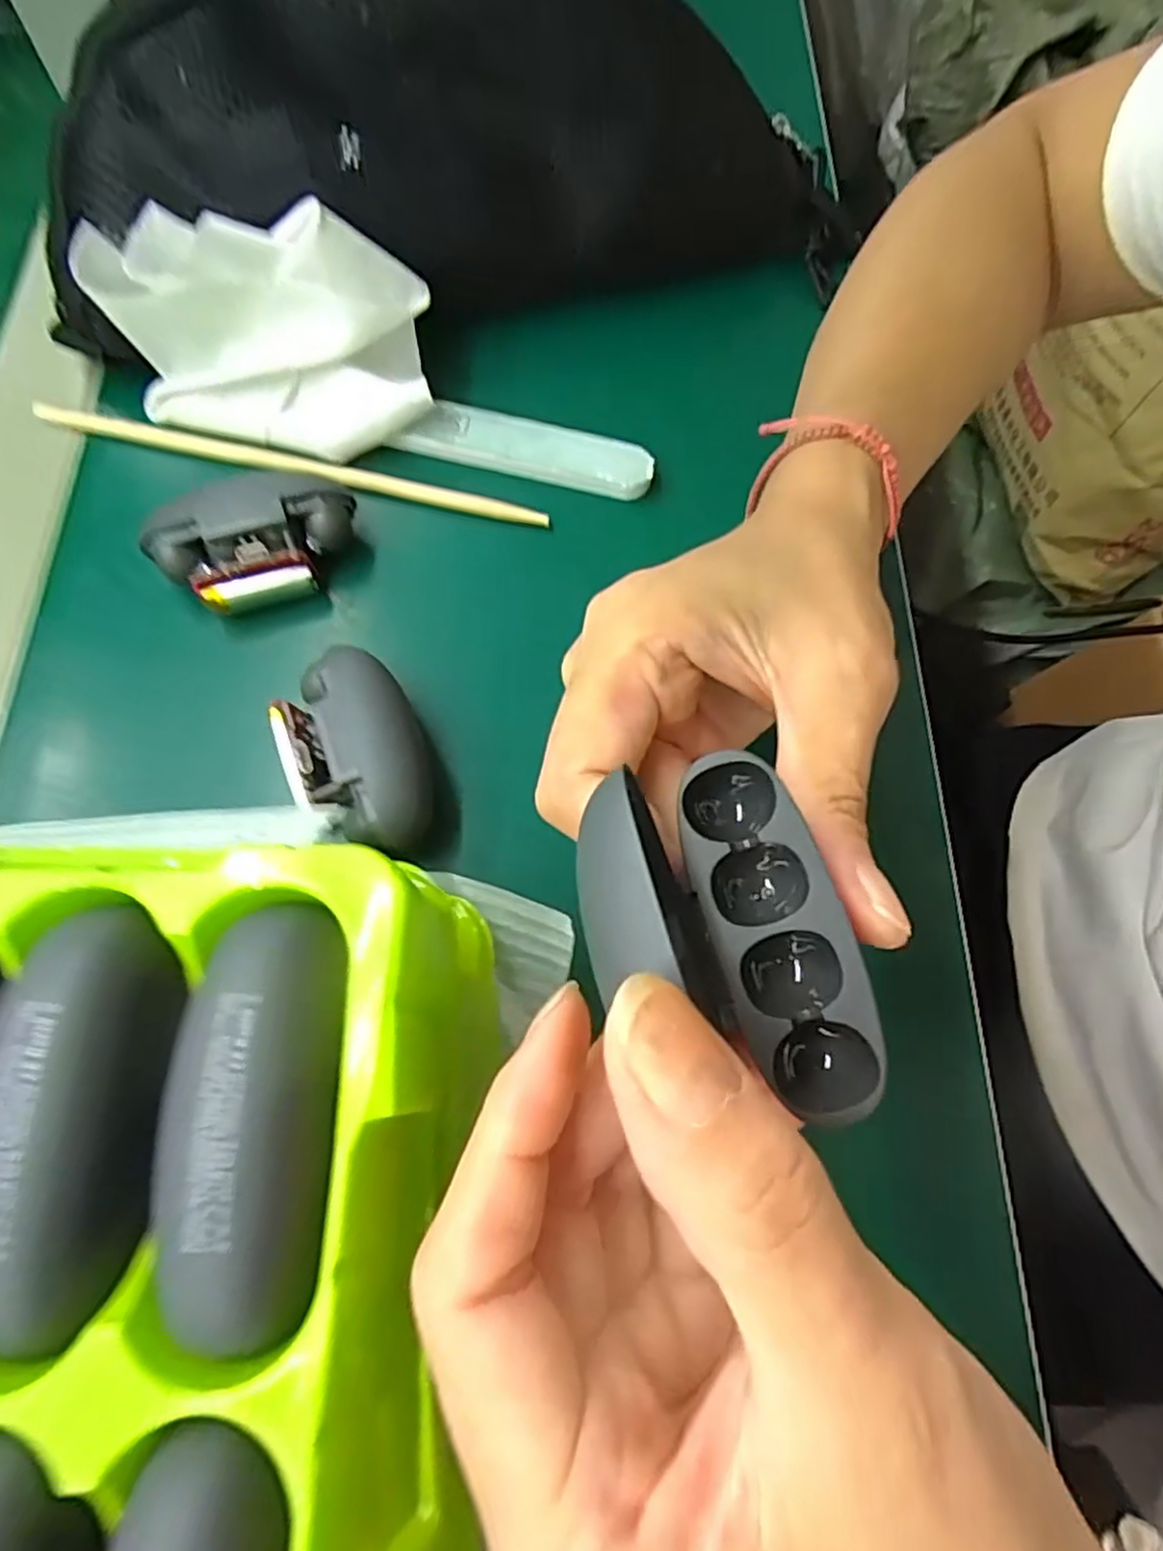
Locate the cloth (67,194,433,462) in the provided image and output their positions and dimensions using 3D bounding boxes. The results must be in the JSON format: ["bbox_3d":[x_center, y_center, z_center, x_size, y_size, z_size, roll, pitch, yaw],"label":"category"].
[{"bbox_3d":[-0.106,-0.151,0.247,0.099,0.068,0.025,-4,34,-3],"label":"cloth"}]

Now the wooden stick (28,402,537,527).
[{"bbox_3d":[-0.105,-0.113,0.260,0.189,0.007,0.008,13,71,2],"label":"wooden stick"}]

